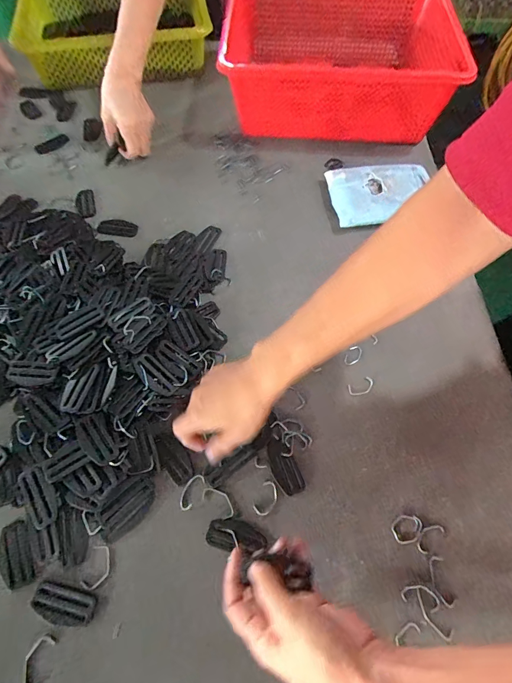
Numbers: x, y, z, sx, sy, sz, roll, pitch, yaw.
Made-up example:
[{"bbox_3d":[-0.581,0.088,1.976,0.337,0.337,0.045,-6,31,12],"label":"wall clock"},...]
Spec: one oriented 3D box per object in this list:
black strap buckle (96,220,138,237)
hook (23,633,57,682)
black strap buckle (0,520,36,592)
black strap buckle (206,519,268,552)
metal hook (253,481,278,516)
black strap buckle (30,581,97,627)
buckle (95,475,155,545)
[{"bbox_3d":[-0.202,-0.164,0.534,0.058,0.007,0.025,10,62,2],"label":"black strap buckle"},{"bbox_3d":[-0.190,0.276,0.319,0.018,0.004,0.038,13,62,4],"label":"hook"},{"bbox_3d":[-0.231,0.204,0.353,0.032,0.006,0.057,-21,65,-13],"label":"black strap buckle"},{"bbox_3d":[-0.019,0.190,0.362,0.056,0.004,0.026,8,62,1],"label":"black strap buckle"},{"bbox_3d":[0.011,0.161,0.378,0.019,0.004,0.034,24,63,10],"label":"metal hook"},{"bbox_3d":[-0.176,0.240,0.337,0.056,0.004,0.027,13,62,4],"label":"black strap buckle"},{"bbox_3d":[-0.131,0.165,0.371,0.063,0.006,0.039,-38,70,-20],"label":"buckle"}]

